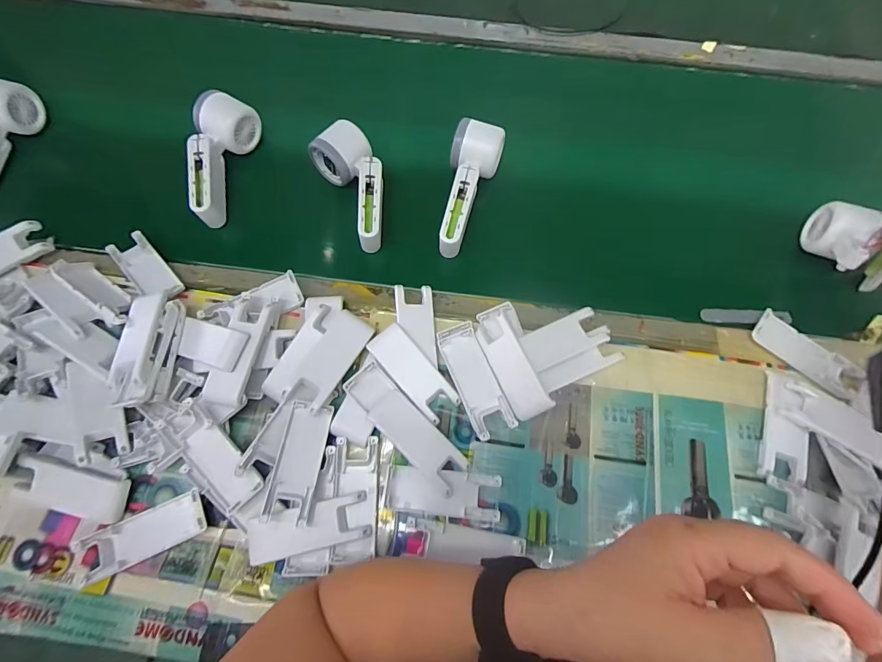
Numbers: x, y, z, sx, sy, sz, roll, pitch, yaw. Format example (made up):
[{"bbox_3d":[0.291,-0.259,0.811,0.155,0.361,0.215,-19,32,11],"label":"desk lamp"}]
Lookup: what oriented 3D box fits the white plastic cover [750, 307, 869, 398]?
[{"bbox_3d":[0.372,0.022,0.424,0.100,0.014,0.040,43,76,13],"label":"white plastic cover"}]

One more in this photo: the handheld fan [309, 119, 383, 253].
[{"bbox_3d":[-0.093,-0.169,0.486,0.066,0.053,0.141,-29,74,-10],"label":"handheld fan"}]

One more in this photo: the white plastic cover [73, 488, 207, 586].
[{"bbox_3d":[-0.262,0.180,0.370,0.103,0.011,0.040,-24,73,-9],"label":"white plastic cover"}]

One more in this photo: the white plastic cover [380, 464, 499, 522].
[{"bbox_3d":[0.000,0.149,0.383,0.104,0.008,0.041,3,71,0],"label":"white plastic cover"}]

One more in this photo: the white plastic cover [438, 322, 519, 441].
[{"bbox_3d":[0.033,0.048,0.415,0.038,0.020,0.112,-21,73,-8],"label":"white plastic cover"}]

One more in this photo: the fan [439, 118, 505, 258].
[{"bbox_3d":[0.027,-0.166,0.480,0.055,0.053,0.152,17,71,5],"label":"fan"}]

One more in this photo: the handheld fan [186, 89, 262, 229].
[{"bbox_3d":[-0.270,-0.205,0.496,0.058,0.047,0.156,8,71,2],"label":"handheld fan"}]

